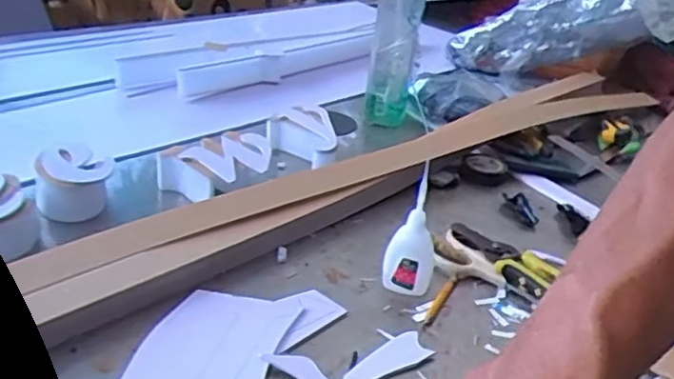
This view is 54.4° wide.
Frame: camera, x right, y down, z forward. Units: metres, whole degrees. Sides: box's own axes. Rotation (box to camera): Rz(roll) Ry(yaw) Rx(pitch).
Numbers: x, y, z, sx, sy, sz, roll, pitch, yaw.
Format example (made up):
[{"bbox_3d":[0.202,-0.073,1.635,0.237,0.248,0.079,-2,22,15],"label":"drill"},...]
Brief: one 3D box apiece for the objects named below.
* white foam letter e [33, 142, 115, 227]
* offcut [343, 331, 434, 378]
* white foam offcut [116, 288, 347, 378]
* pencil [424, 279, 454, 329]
[{"bbox_3d":[-0.265,-0.008,0.663,0.070,0.055,0.073,-5,32,-22],"label":"white foam letter e"},{"bbox_3d":[0.037,0.134,0.517,0.080,0.007,0.028,-13,35,-33],"label":"offcut"},{"bbox_3d":[-0.085,0.118,0.515,0.109,0.014,0.182,19,31,18],"label":"white foam offcut"},{"bbox_3d":[0.092,0.102,0.591,0.007,0.004,0.074,20,31,20],"label":"pencil"}]

